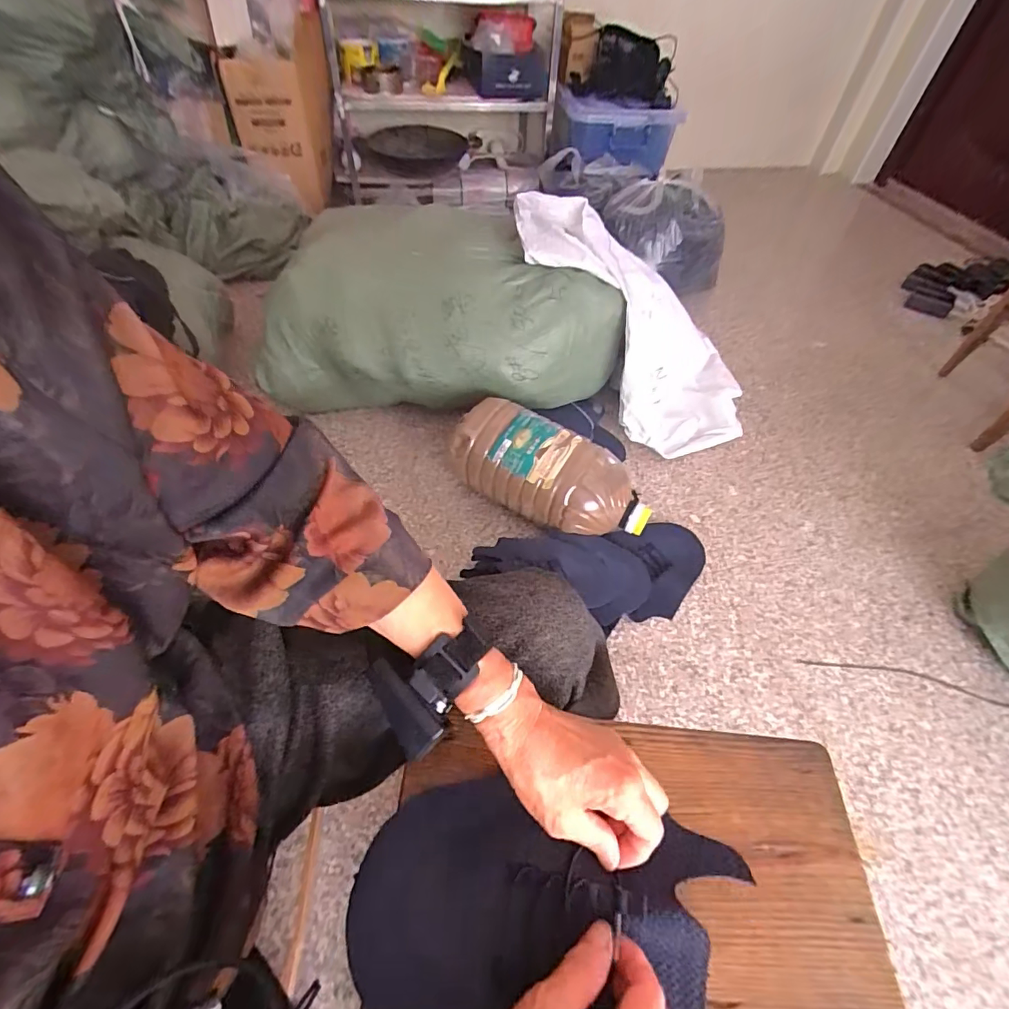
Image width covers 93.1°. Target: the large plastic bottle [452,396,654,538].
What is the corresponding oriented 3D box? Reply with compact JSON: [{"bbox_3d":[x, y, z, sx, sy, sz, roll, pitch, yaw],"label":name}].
[{"bbox_3d":[0.087,-0.055,0.911,0.383,0.143,0.147,28,56,18],"label":"large plastic bottle"}]

